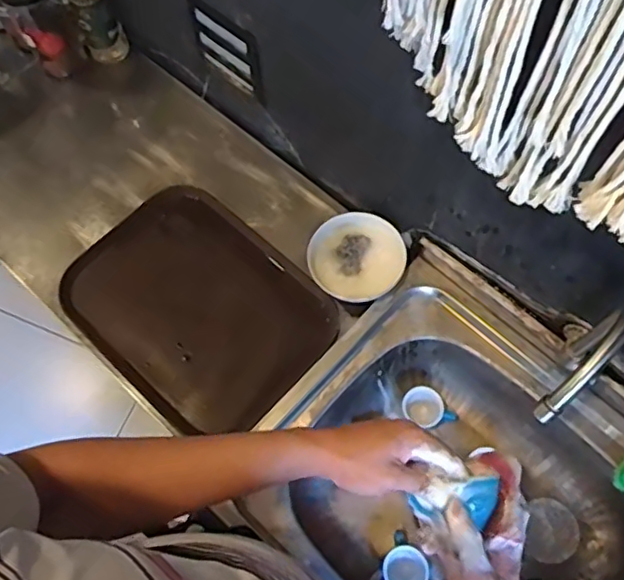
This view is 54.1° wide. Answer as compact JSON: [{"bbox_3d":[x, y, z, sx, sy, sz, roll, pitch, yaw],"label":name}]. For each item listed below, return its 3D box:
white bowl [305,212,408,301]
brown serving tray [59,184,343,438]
[{"bbox_3d":[0.070,-0.050,0.956,0.141,0.045,0.133,-1,67,1],"label":"white bowl"},{"bbox_3d":[-0.183,0.029,0.955,0.390,0.028,0.298,42,87,12],"label":"brown serving tray"}]

